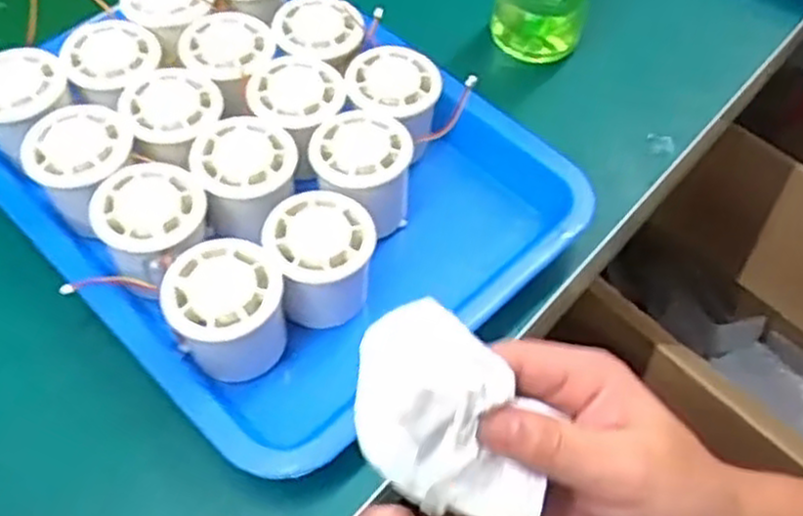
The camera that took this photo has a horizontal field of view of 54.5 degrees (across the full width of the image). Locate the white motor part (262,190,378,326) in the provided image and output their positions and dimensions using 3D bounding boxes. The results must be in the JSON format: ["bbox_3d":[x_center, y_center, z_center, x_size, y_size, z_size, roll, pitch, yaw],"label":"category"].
[{"bbox_3d":[-0.044,0.005,0.427,0.054,0.063,0.052,2,54,-2],"label":"white motor part"}]

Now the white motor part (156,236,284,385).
[{"bbox_3d":[-0.087,0.031,0.398,0.059,0.052,0.063,-24,59,-19],"label":"white motor part"}]

